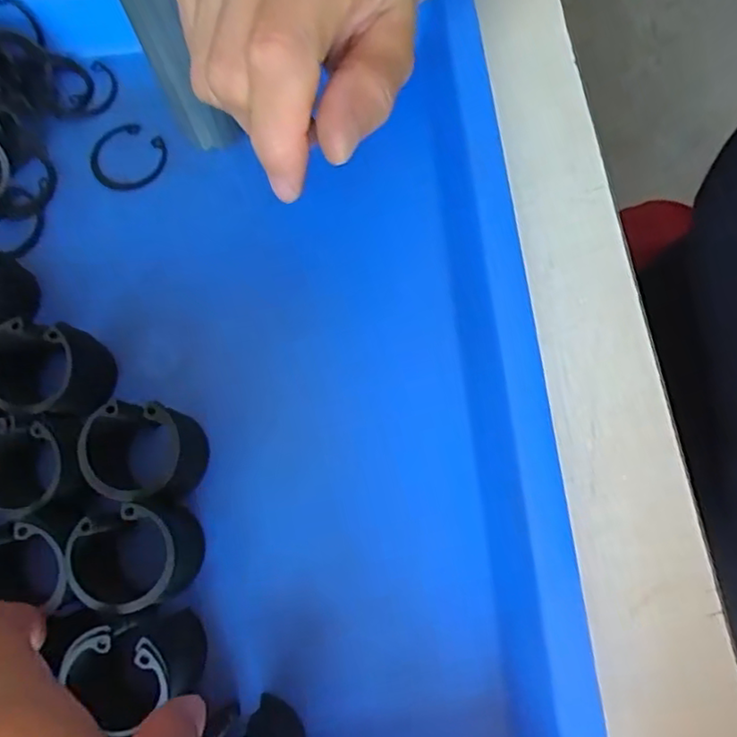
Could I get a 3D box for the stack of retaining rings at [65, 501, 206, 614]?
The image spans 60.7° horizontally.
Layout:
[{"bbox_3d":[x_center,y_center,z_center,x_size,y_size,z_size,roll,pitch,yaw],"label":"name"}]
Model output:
[{"bbox_3d":[-0.083,0.067,0.227,0.035,0.040,0.037,3,71,3],"label":"stack of retaining rings"}]

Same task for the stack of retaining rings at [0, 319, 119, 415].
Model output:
[{"bbox_3d":[-0.124,0.001,0.246,0.035,0.035,0.038,34,75,13],"label":"stack of retaining rings"}]

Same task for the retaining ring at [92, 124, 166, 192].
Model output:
[{"bbox_3d":[-0.114,-0.100,0.298,0.034,0.004,0.034,-1,70,2],"label":"retaining ring"}]

